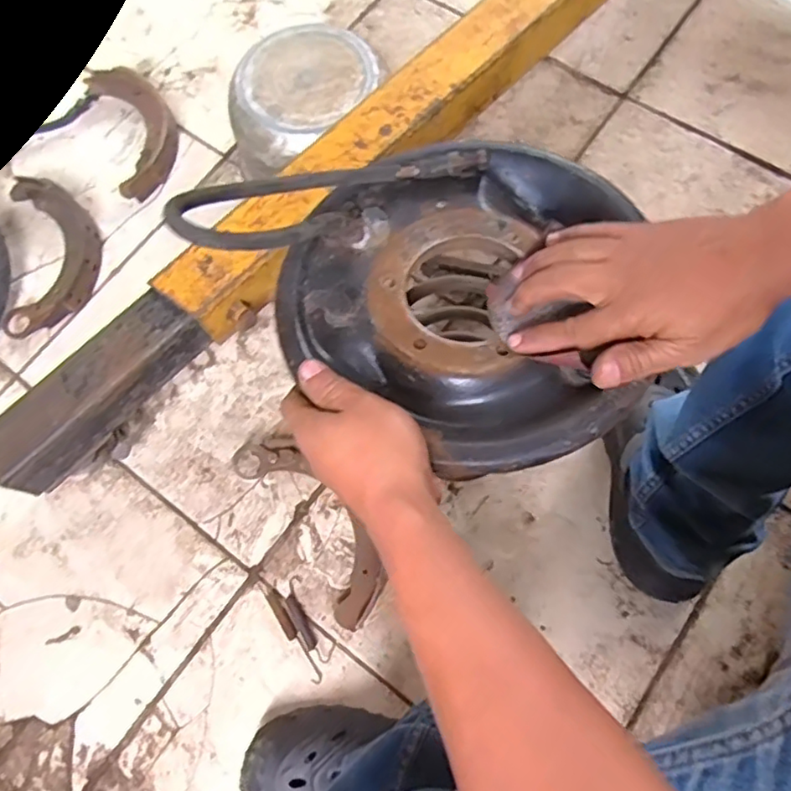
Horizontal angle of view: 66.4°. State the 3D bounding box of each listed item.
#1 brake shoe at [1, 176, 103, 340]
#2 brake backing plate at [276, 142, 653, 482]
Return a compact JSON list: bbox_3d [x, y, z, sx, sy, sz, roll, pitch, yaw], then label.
[{"bbox_3d":[-0.448,-0.185,0.795,0.114,0.029,0.216,-5,74,0],"label":"brake shoe"},{"bbox_3d":[0.038,-0.073,0.423,0.234,0.053,0.256,0,74,1],"label":"brake backing plate"}]

